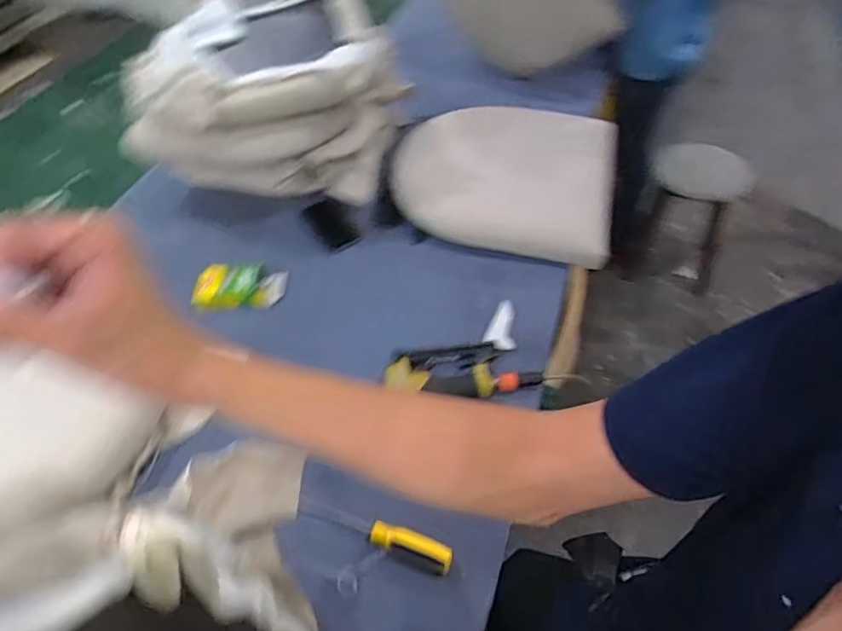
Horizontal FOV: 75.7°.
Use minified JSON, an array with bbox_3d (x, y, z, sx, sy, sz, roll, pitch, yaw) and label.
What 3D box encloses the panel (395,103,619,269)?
[{"bbox_3d":[0.205,-0.309,1.232,0.534,0.312,0.069,5,17,-14],"label":"panel"}]

